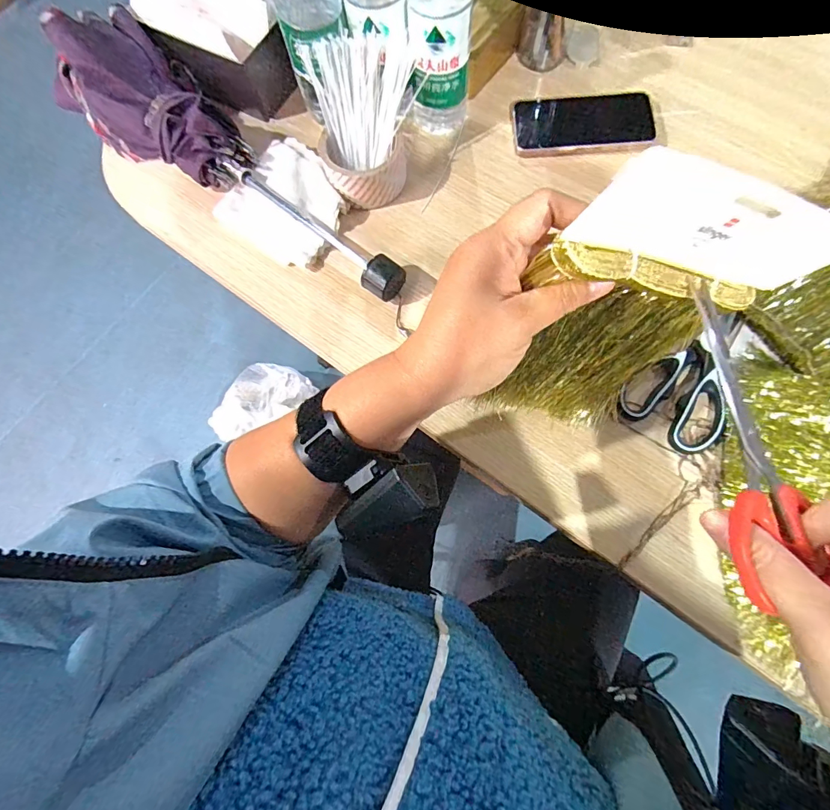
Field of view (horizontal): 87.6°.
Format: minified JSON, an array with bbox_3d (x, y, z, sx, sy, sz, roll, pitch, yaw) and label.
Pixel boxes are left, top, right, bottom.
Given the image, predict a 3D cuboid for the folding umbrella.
[{"bbox_3d":[-0.198,-0.250,0.445,0.431,0.108,0.120,42,79,13],"label":"folding umbrella"}]

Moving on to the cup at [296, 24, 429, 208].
[{"bbox_3d":[-0.049,-0.292,0.455,0.109,0.101,0.121,-7,73,0],"label":"cup"}]

